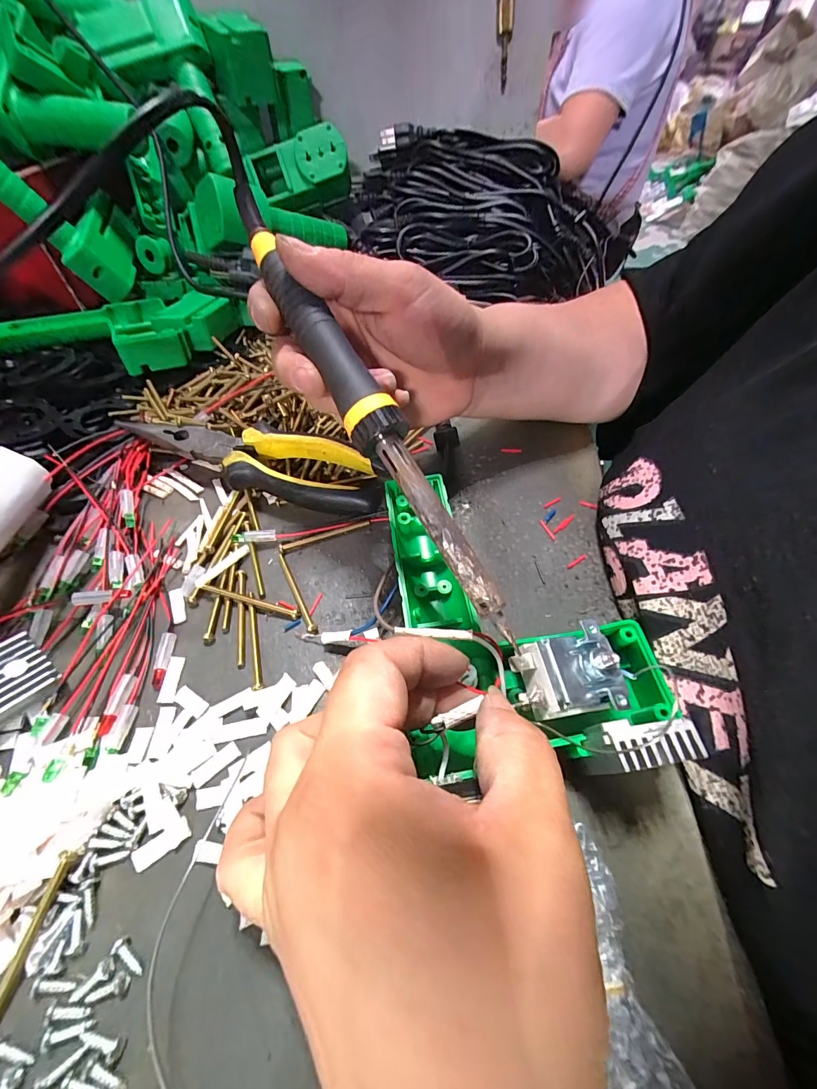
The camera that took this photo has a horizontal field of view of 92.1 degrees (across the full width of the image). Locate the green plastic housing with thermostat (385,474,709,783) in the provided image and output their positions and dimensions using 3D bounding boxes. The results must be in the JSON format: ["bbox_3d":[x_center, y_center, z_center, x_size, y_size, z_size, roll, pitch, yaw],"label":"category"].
[{"bbox_3d":[0.049,0.025,0.186,0.109,0.039,0.146,-4,56,-5],"label":"green plastic housing with thermostat"}]

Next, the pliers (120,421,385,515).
[{"bbox_3d":[-0.105,-0.056,0.259,0.179,0.025,0.043,11,55,8],"label":"pliers"}]

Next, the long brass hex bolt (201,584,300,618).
[{"bbox_3d":[-0.087,0.031,0.217,0.057,0.005,0.006,13,55,9],"label":"long brass hex bolt"}]

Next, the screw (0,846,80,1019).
[{"bbox_3d":[-0.134,0.141,0.136,0.006,0.006,0.057,7,54,5],"label":"screw"}]

